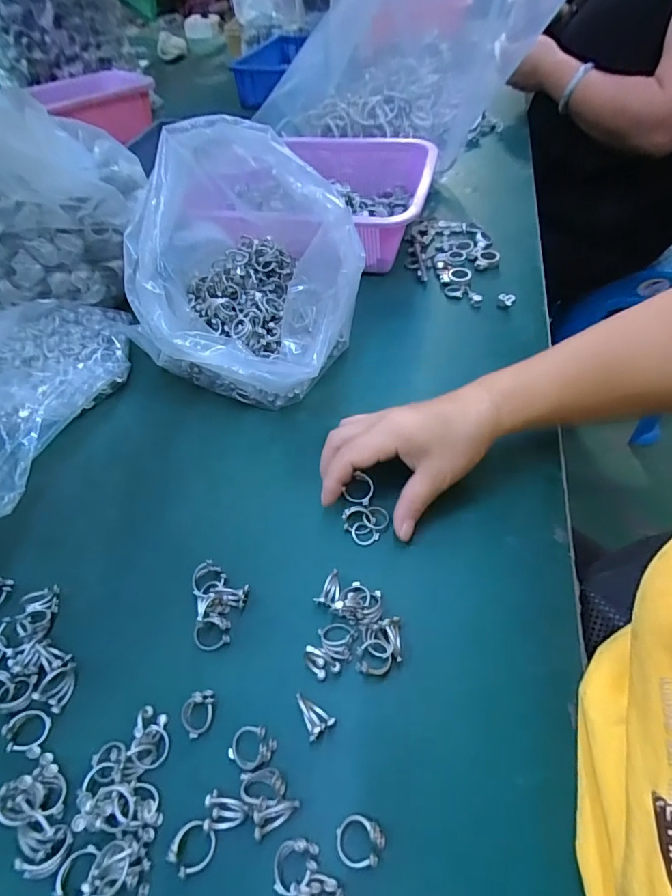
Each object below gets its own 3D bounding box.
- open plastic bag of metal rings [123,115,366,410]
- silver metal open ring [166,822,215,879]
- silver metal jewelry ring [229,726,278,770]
[{"bbox_3d":[-0.069,-0.153,0.396,0.172,0.183,0.183,0,53,4],"label":"open plastic bag of metal rings"},{"bbox_3d":[-0.074,0.202,0.231,0.020,0.013,0.020,-2,53,2],"label":"silver metal open ring"},{"bbox_3d":[-0.048,0.169,0.258,0.023,0.009,0.022,-2,53,2],"label":"silver metal jewelry ring"}]

